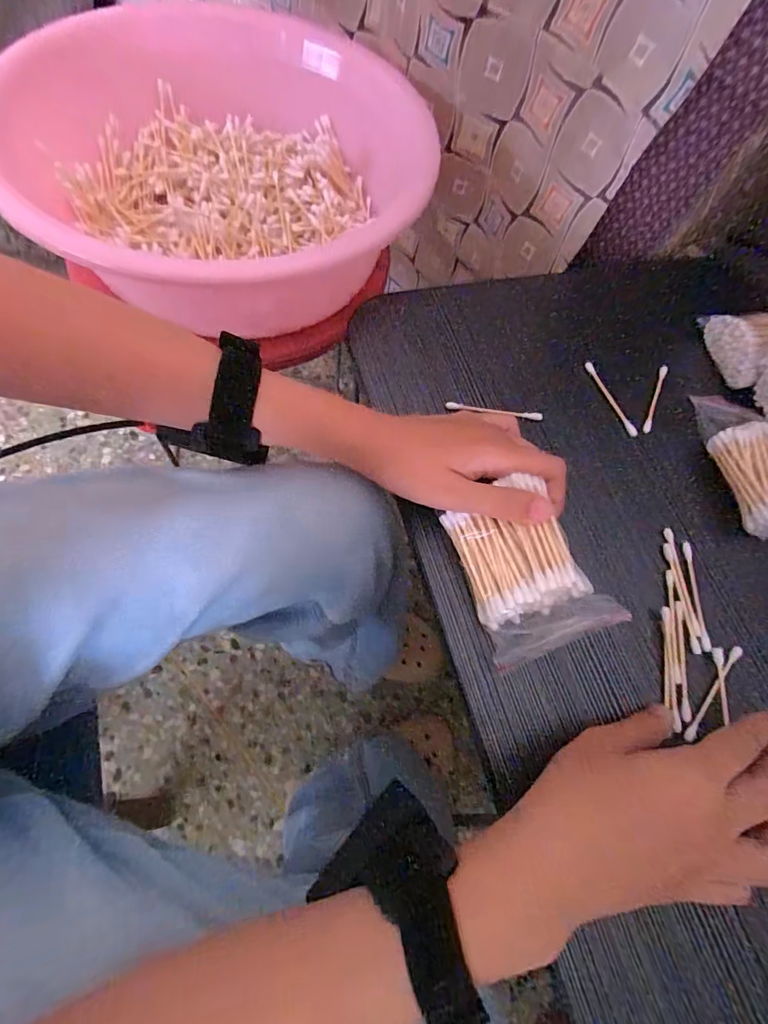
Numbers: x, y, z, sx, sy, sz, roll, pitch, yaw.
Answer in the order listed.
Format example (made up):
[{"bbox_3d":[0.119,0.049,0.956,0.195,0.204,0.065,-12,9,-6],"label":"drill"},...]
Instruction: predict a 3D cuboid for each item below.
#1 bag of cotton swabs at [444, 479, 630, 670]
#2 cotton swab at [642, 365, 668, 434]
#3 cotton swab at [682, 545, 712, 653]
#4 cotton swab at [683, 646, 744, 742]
[{"bbox_3d":[0.077,0.031,0.258,0.066,0.025,0.083,-29,68,12],"label":"bag of cotton swabs"},{"bbox_3d":[0.209,-0.086,0.354,0.007,0.011,0.071,26,66,5],"label":"cotton swab"},{"bbox_3d":[0.196,0.052,0.288,0.006,0.004,0.069,6,66,-4],"label":"cotton swab"},{"bbox_3d":[0.192,0.105,0.266,0.007,0.004,0.068,42,69,11],"label":"cotton swab"}]

